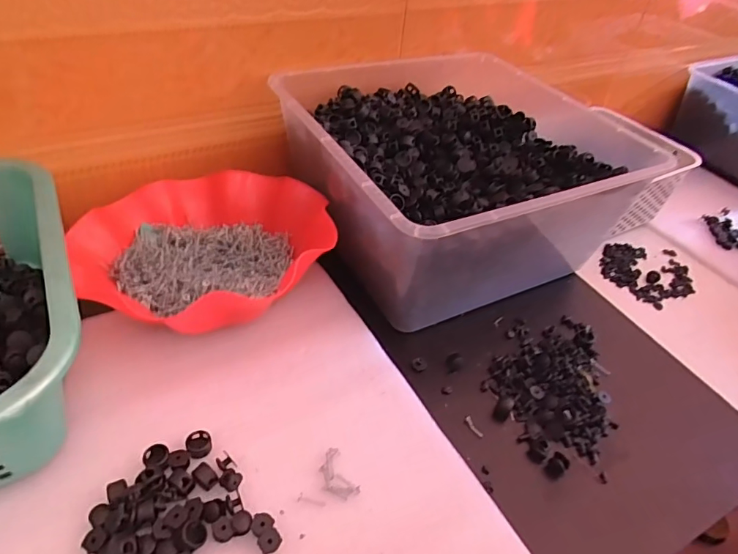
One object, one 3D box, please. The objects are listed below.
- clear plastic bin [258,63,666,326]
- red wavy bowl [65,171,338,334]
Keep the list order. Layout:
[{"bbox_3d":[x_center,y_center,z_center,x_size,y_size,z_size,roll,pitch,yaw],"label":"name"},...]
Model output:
[{"bbox_3d":[0.086,-0.113,0.524,0.301,0.139,0.296,-18,49,-25],"label":"clear plastic bin"},{"bbox_3d":[-0.154,-0.037,0.452,0.204,0.068,0.201,4,43,-4],"label":"red wavy bowl"}]

